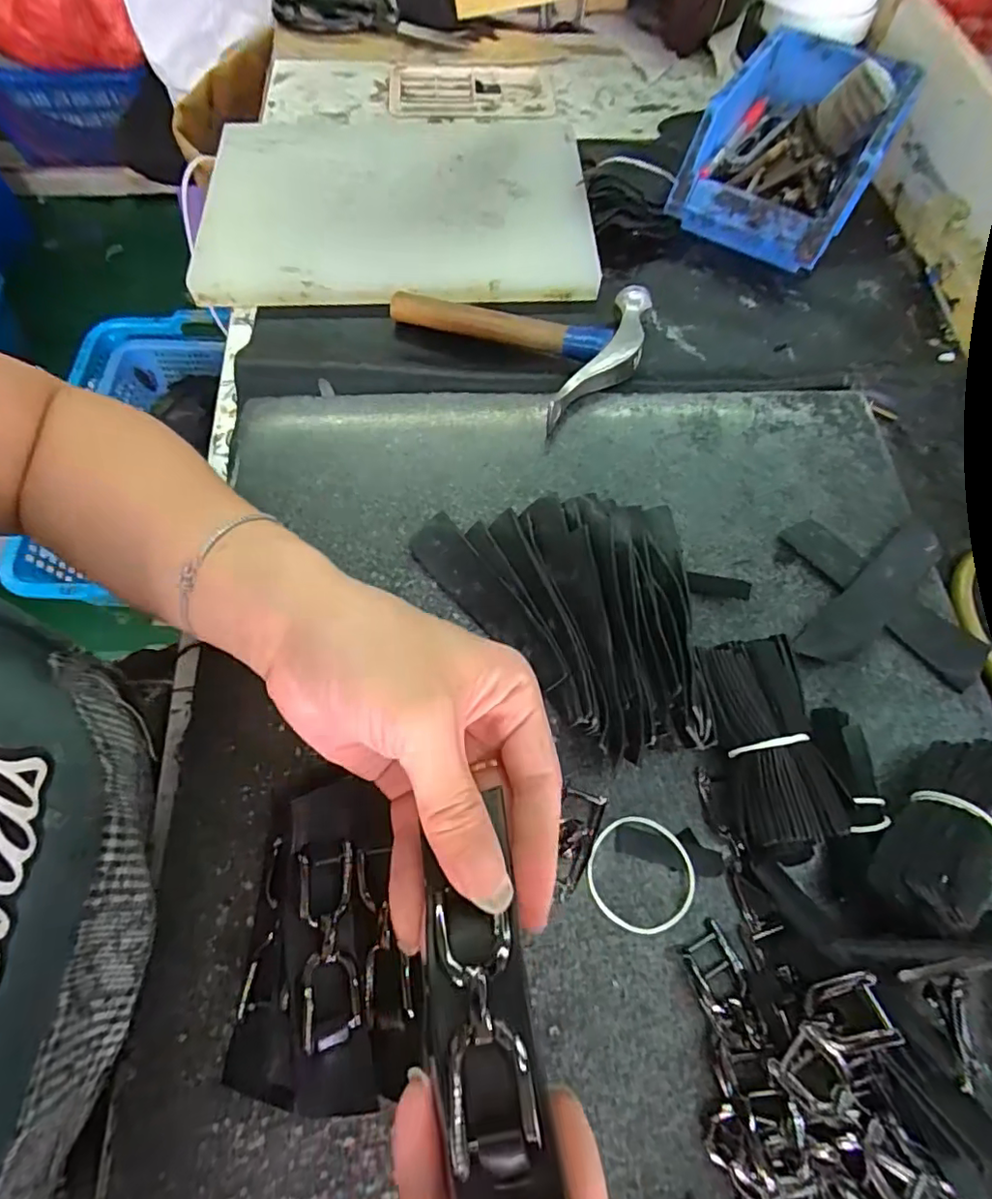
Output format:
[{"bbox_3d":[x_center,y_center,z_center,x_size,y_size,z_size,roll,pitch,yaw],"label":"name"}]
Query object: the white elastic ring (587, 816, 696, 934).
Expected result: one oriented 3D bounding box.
[{"bbox_3d":[0.064,0.122,0.254,0.046,0.005,0.047,1,66,-2],"label":"white elastic ring"}]

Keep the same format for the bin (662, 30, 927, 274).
[{"bbox_3d":[0.228,-0.345,0.441,0.121,0.086,0.175,29,68,10],"label":"bin"}]

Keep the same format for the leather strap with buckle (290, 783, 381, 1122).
[{"bbox_3d":[-0.068,0.136,0.229,0.029,0.010,0.114,-4,69,-16],"label":"leather strap with buckle"}]

